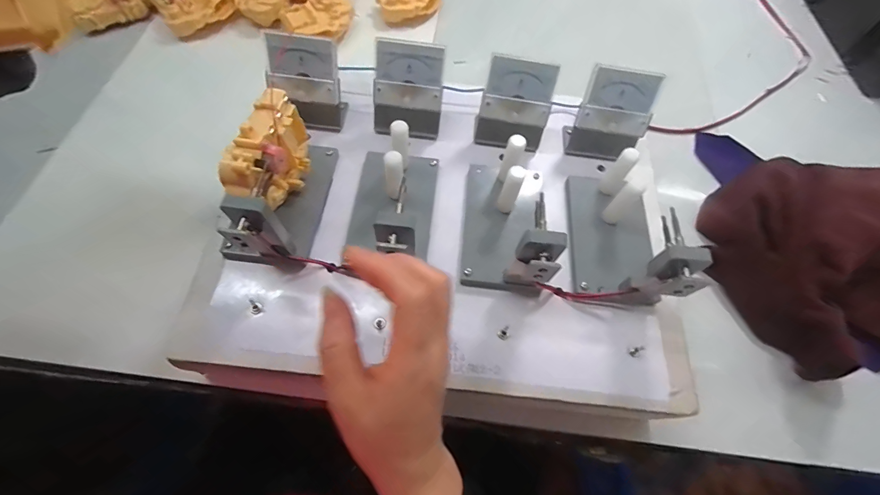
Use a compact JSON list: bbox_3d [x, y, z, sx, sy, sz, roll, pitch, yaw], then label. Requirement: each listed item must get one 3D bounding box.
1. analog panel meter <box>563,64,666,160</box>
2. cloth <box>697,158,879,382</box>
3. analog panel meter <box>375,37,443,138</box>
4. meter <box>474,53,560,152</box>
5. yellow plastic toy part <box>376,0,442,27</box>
[{"bbox_3d":[0.161,-0.125,0.354,0.067,0.072,0.048,14,64,4],"label":"analog panel meter"},{"bbox_3d":[0.428,0.029,0.372,0.296,0.073,0.248,20,65,7],"label":"cloth"},{"bbox_3d":[-0.030,-0.144,0.351,0.062,0.072,0.041,4,64,-1],"label":"analog panel meter"},{"bbox_3d":[0.070,-0.131,0.352,0.062,0.070,0.037,11,64,3],"label":"meter"},{"bbox_3d":[-0.042,-0.359,0.547,0.094,0.031,0.061,-40,72,-19],"label":"yellow plastic toy part"}]

